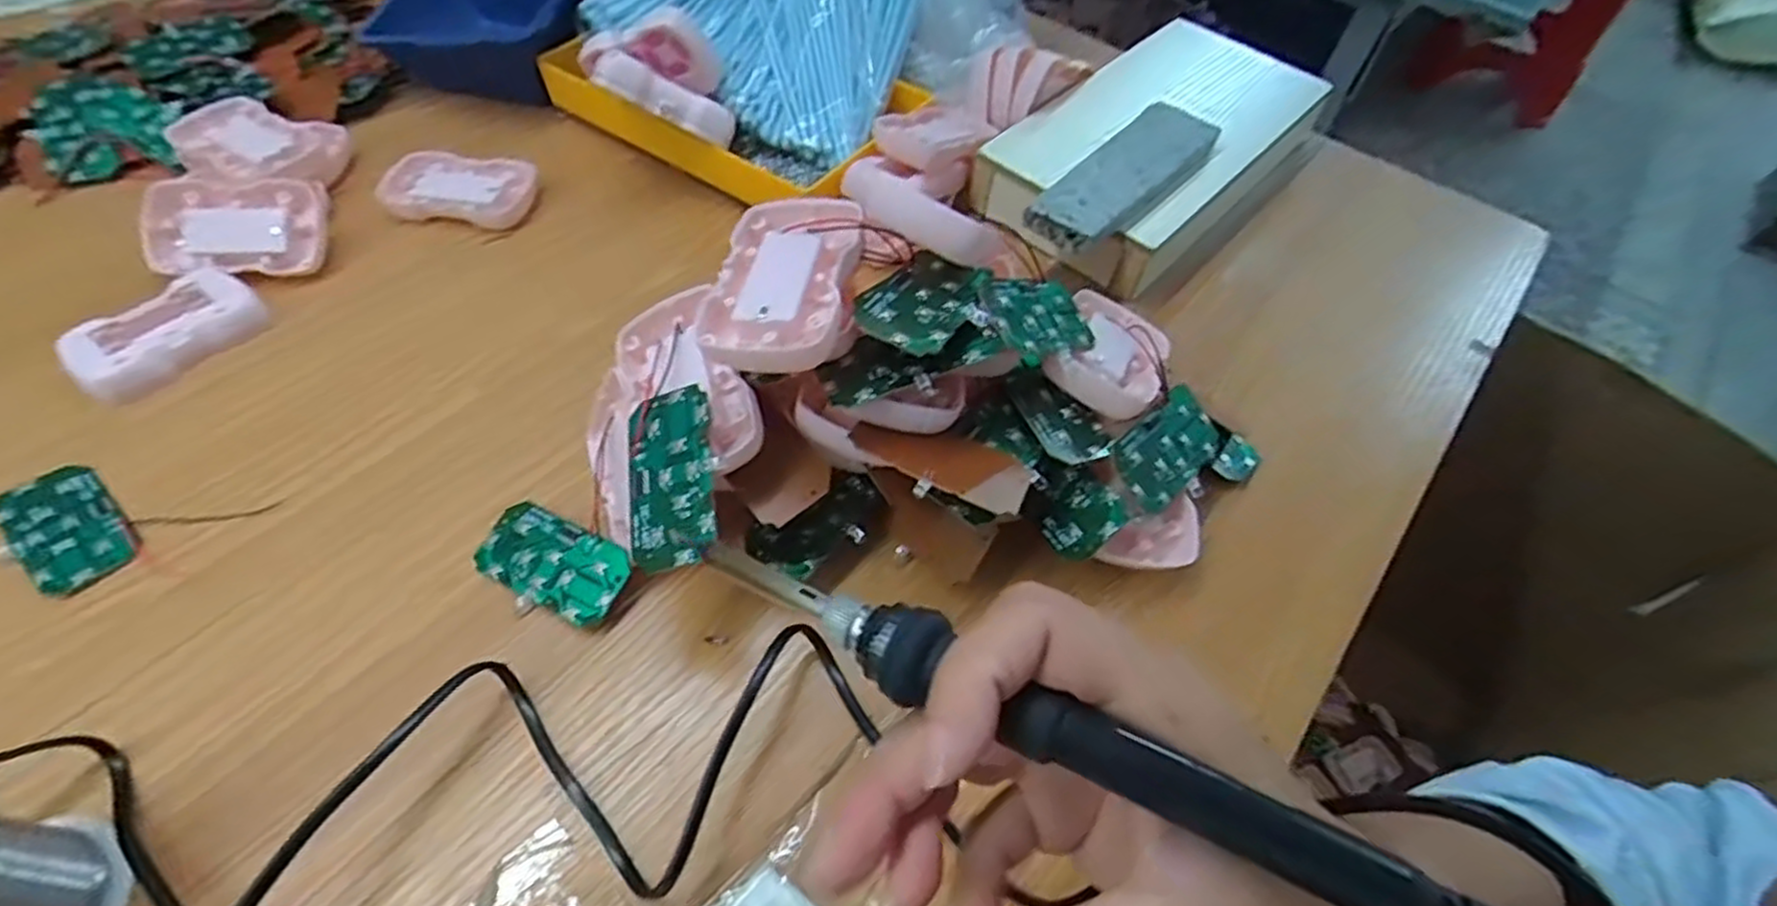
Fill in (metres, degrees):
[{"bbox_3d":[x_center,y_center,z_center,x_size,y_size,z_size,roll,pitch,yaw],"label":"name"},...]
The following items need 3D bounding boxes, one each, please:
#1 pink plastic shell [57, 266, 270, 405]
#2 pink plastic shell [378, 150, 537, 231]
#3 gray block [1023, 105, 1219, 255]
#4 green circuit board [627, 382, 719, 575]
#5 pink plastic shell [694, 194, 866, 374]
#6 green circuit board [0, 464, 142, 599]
[{"bbox_3d":[-0.384,-0.065,0.401,0.056,0.015,0.085,34,59,17],"label":"pink plastic shell"},{"bbox_3d":[-0.276,-0.171,0.491,0.091,0.013,0.055,5,55,-2],"label":"pink plastic shell"},{"bbox_3d":[0.149,-0.174,0.465,0.051,0.019,0.160,38,60,20],"label":"gray block"},{"bbox_3d":[-0.086,0.009,0.299,0.036,0.004,0.073,-16,67,12],"label":"green circuit board"},{"bbox_3d":[-0.042,-0.071,0.302,0.054,0.018,0.092,9,55,1],"label":"pink plastic shell"},{"bbox_3d":[-0.372,0.033,0.342,0.078,0.005,0.037,38,60,20],"label":"green circuit board"}]

